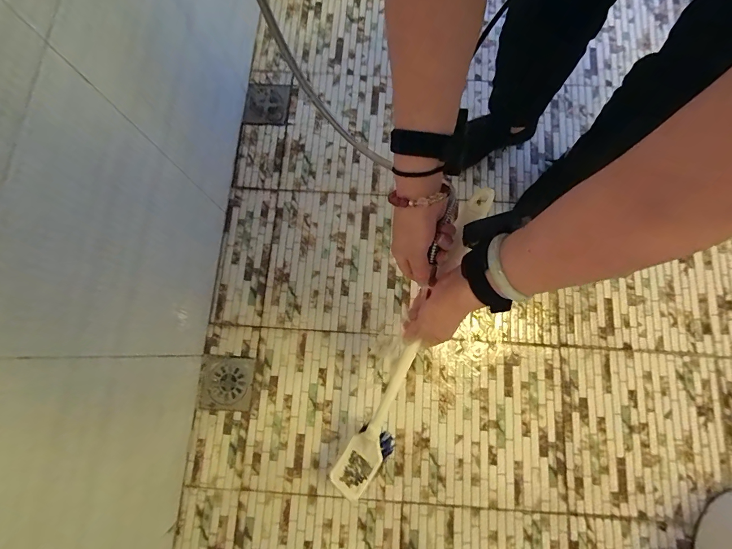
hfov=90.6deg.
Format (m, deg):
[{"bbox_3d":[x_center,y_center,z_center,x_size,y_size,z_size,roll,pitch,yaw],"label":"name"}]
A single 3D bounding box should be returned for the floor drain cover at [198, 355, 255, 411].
[{"bbox_3d":[-0.281,0.216,0.725,0.101,0.007,0.102,4,79,2],"label":"floor drain cover"}]

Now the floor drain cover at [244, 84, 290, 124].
[{"bbox_3d":[-0.233,-0.401,0.853,0.095,0.009,0.105,6,80,-5],"label":"floor drain cover"}]

